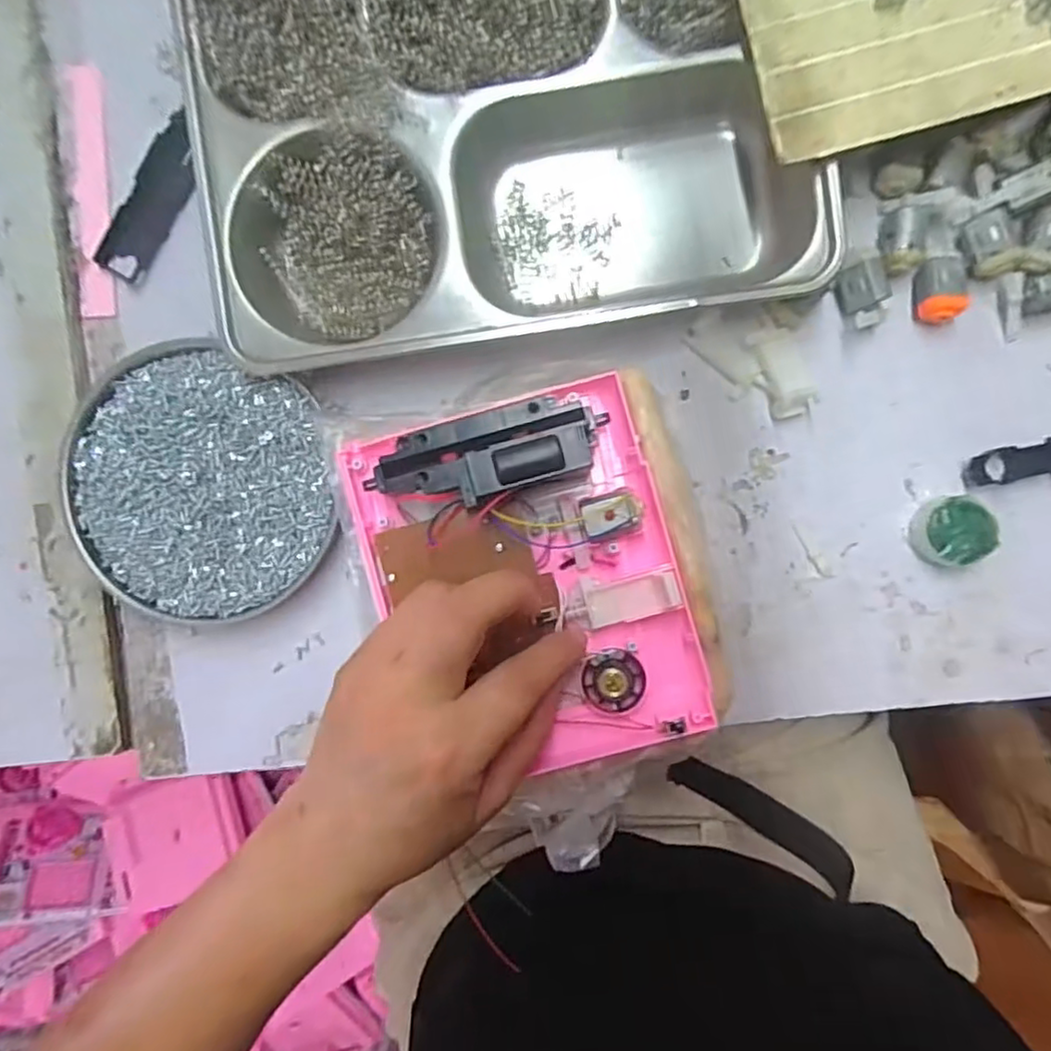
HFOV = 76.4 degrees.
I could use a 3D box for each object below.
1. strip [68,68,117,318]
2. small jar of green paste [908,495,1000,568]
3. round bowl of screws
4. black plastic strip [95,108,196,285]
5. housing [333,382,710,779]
[{"bbox_3d":[-0.221,-0.171,0.342,0.017,0.006,0.127,-2,92,4],"label":"strip"},{"bbox_3d":[0.204,0.003,0.317,0.032,0.020,0.033,0,92,3],"label":"small jar of green paste"},{"bbox_3d":[-0.159,-0.018,0.331,0.132,0.024,0.128,0,92,3],"label":"round bowl of screws"},{"bbox_3d":[-0.190,-0.166,0.340,0.025,0.005,0.084,27,93,2],"label":"black plastic strip"},{"bbox_3d":[0.001,0.027,0.292,0.128,0.037,0.160,-16,91,4],"label":"housing"}]

